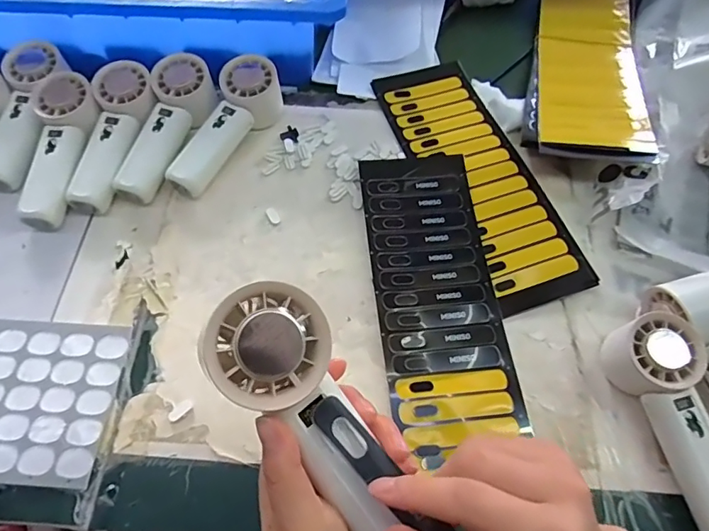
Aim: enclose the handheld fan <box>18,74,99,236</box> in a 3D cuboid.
[{"bbox_3d":[-0.277,-0.111,0.483,0.057,0.048,0.153,-6,60,-2],"label":"handheld fan"}]

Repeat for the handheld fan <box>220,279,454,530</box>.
[{"bbox_3d":[-0.013,0.076,0.226,0.050,0.027,0.144,-30,95,-15],"label":"handheld fan"}]

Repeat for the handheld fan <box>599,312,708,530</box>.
[{"bbox_3d":[0.236,0.110,0.370,0.056,0.050,0.146,-16,76,-7],"label":"handheld fan"}]

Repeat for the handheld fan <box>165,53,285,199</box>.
[{"bbox_3d":[-0.123,-0.135,0.493,0.053,0.049,0.149,17,62,11],"label":"handheld fan"}]

